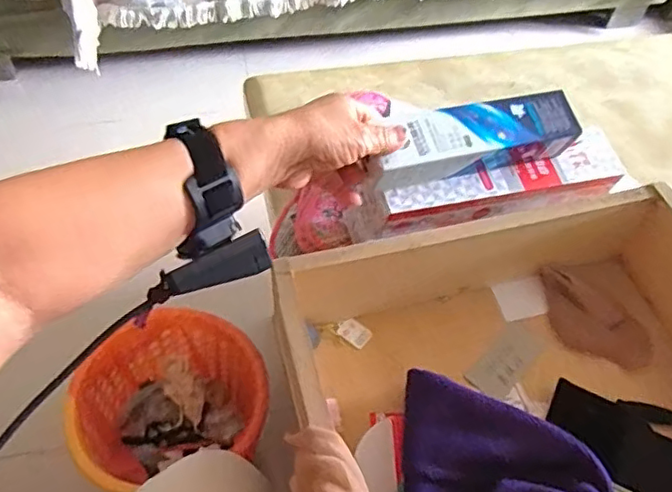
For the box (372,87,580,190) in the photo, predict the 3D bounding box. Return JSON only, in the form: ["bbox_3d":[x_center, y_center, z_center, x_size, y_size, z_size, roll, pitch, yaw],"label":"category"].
[{"bbox_3d":[0.119,-0.088,0.511,0.184,0.052,0.047,-15,54,-17],"label":"box"}]

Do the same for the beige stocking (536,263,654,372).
[{"bbox_3d":[0.232,0.066,0.545,0.113,0.014,0.067,38,58,23],"label":"beige stocking"}]

